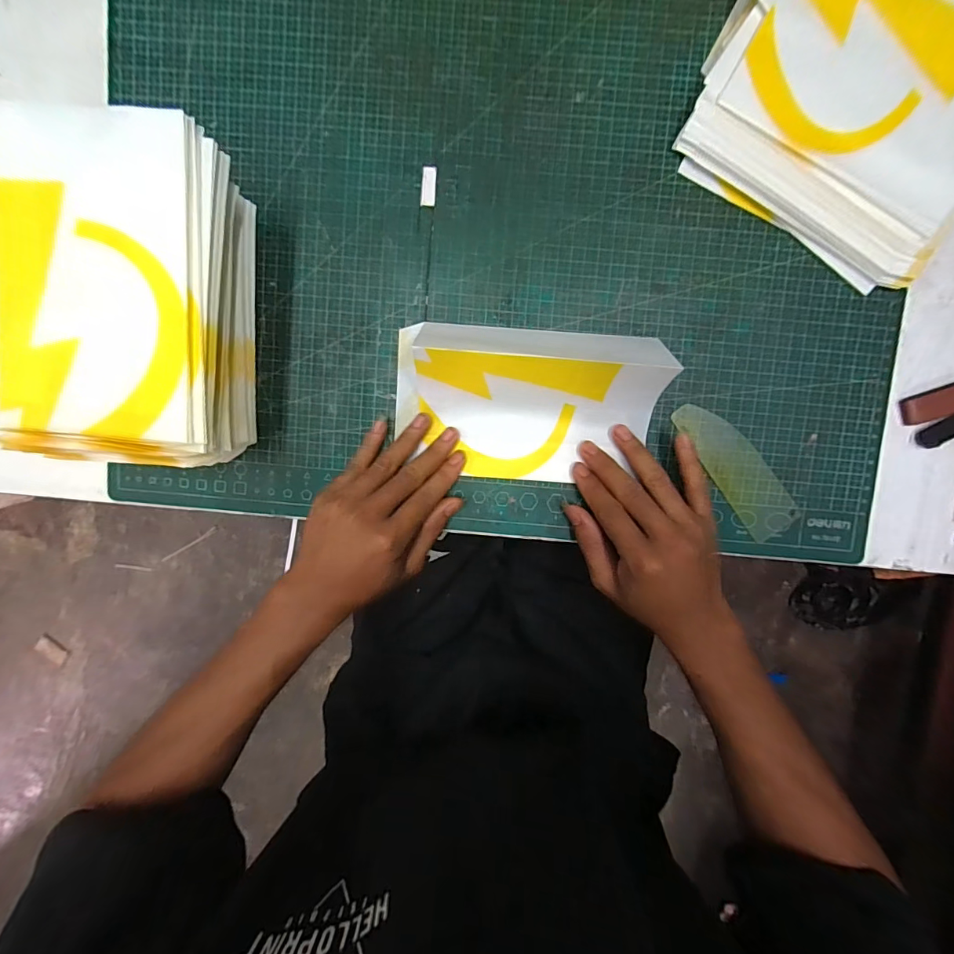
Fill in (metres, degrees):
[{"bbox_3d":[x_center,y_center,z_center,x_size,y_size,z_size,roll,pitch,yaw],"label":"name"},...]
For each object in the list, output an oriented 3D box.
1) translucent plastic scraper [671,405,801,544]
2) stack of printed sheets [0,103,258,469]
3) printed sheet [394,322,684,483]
[{"bbox_3d":[0.202,-0.007,0.344,0.039,0.004,0.124,-37,95,5],"label":"translucent plastic scraper"},{"bbox_3d":[-0.220,-0.109,0.296,0.130,0.100,0.194,7,97,0],"label":"stack of printed sheets"},{"bbox_3d":[0.034,-0.051,0.318,0.192,0.055,0.110,4,97,1],"label":"printed sheet"}]

